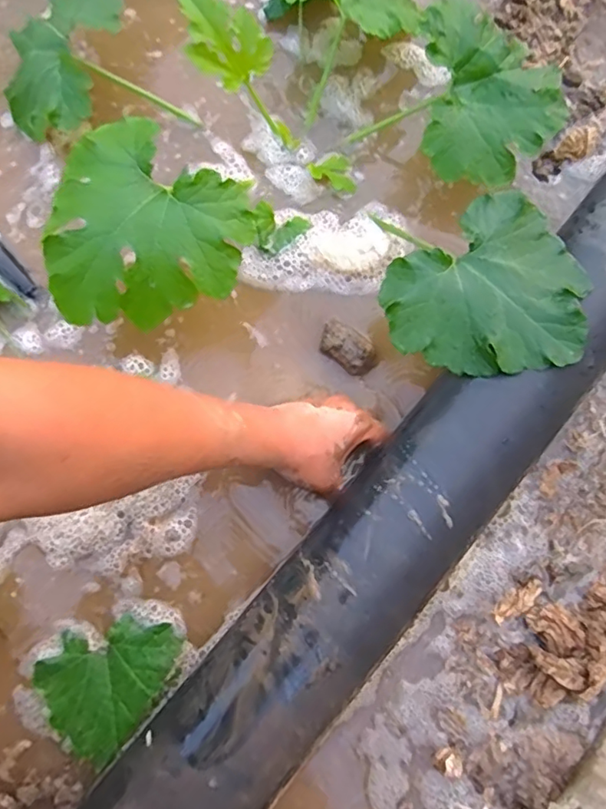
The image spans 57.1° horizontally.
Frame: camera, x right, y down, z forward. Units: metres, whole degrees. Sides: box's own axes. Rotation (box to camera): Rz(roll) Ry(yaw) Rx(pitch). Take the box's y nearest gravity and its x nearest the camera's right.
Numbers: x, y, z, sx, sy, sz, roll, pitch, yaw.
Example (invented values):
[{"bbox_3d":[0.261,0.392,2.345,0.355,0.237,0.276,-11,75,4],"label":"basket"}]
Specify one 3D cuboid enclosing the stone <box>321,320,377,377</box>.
[{"bbox_3d":[0.047,-0.060,0.584,0.065,0.017,0.037,38,80,9],"label":"stone"}]

